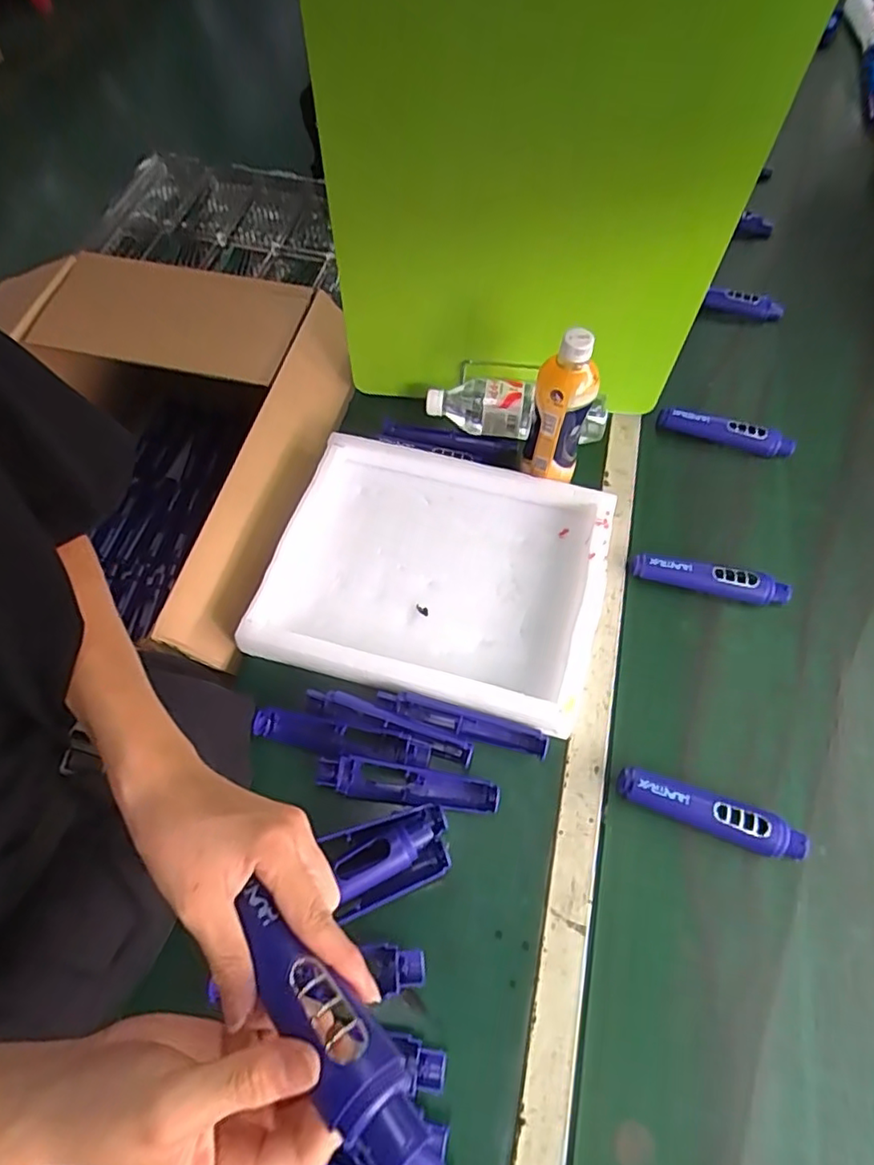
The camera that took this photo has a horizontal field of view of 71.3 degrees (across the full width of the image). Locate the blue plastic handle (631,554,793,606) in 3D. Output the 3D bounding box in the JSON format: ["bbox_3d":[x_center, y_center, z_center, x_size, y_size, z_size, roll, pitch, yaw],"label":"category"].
[{"bbox_3d":[0.309,-0.003,0.687,0.170,0.023,0.028,12,63,5],"label":"blue plastic handle"}]

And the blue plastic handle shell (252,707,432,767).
[{"bbox_3d":[-0.094,0.154,0.595,0.174,0.019,0.031,10,63,4],"label":"blue plastic handle shell"}]

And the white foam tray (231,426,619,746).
[{"bbox_3d":[-0.001,-0.018,0.678,0.357,0.041,0.299,15,64,7],"label":"white foam tray"}]

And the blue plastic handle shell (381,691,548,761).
[{"bbox_3d":[0.024,0.142,0.601,0.168,0.024,0.029,14,64,6],"label":"blue plastic handle shell"}]

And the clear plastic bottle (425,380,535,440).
[{"bbox_3d":[0.059,-0.229,0.791,0.142,0.054,0.061,13,63,21],"label":"clear plastic bottle"}]

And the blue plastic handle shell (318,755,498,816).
[{"bbox_3d":[-0.028,0.195,0.584,0.172,0.021,0.033,8,63,3],"label":"blue plastic handle shell"}]

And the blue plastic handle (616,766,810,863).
[{"bbox_3d":[0.259,0.218,0.572,0.176,0.022,0.036,19,64,9],"label":"blue plastic handle"}]

